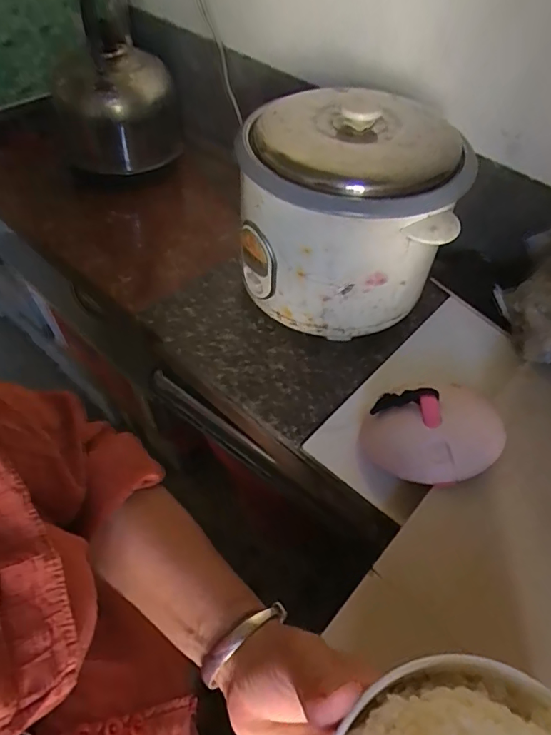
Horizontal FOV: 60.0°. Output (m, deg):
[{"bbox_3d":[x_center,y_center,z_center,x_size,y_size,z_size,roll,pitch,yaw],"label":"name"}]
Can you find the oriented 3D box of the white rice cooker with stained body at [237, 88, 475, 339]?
[{"bbox_3d":[0.089,-0.204,0.676,0.274,0.256,0.243,0,53,-2],"label":"white rice cooker with stained body"}]

